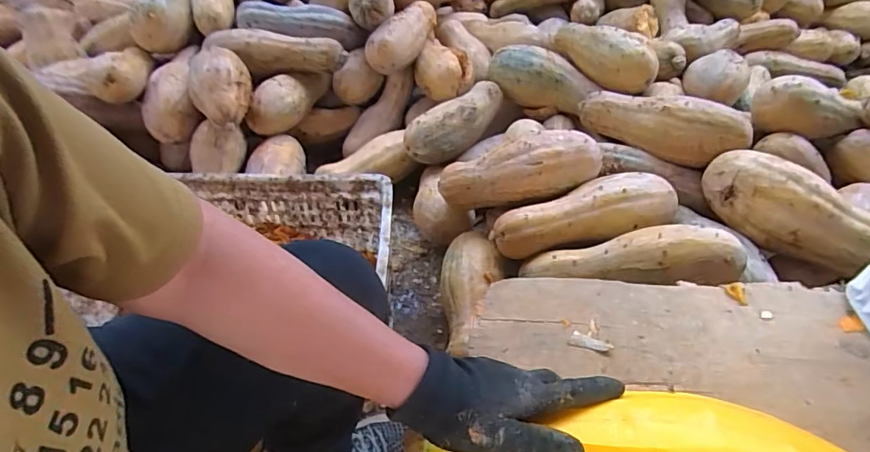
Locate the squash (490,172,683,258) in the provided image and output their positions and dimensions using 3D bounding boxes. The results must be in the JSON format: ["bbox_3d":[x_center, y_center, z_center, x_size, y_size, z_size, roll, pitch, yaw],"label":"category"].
[{"bbox_3d":[0.274,-0.024,0.902,0.335,0.092,0.113,-5,44,-4],"label":"squash"}]

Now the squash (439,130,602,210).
[{"bbox_3d":[0.159,-0.110,0.944,0.303,0.095,0.100,-14,43,11],"label":"squash"}]

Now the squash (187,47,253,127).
[{"bbox_3d":[-0.460,-0.298,1.051,0.125,0.108,0.142,-16,46,-16],"label":"squash"}]

